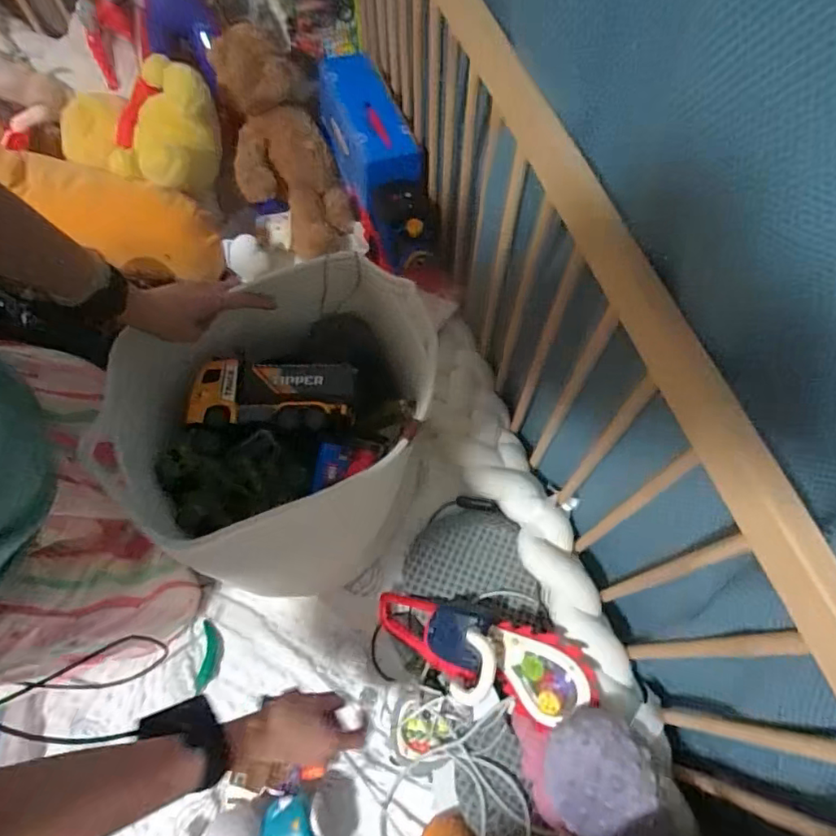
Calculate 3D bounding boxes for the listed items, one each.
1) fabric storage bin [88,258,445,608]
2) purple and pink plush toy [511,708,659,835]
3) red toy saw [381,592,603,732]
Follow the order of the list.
[{"bbox_3d":[-0.164,0.026,0.696,0.365,0.253,0.335,-4,65,-2],"label":"fabric storage bin"},{"bbox_3d":[0.181,0.381,0.590,0.115,0.115,0.124,-8,65,-4],"label":"purple and pink plush toy"},{"bbox_3d":[0.070,0.301,0.695,0.296,0.082,0.106,11,64,26],"label":"red toy saw"}]

